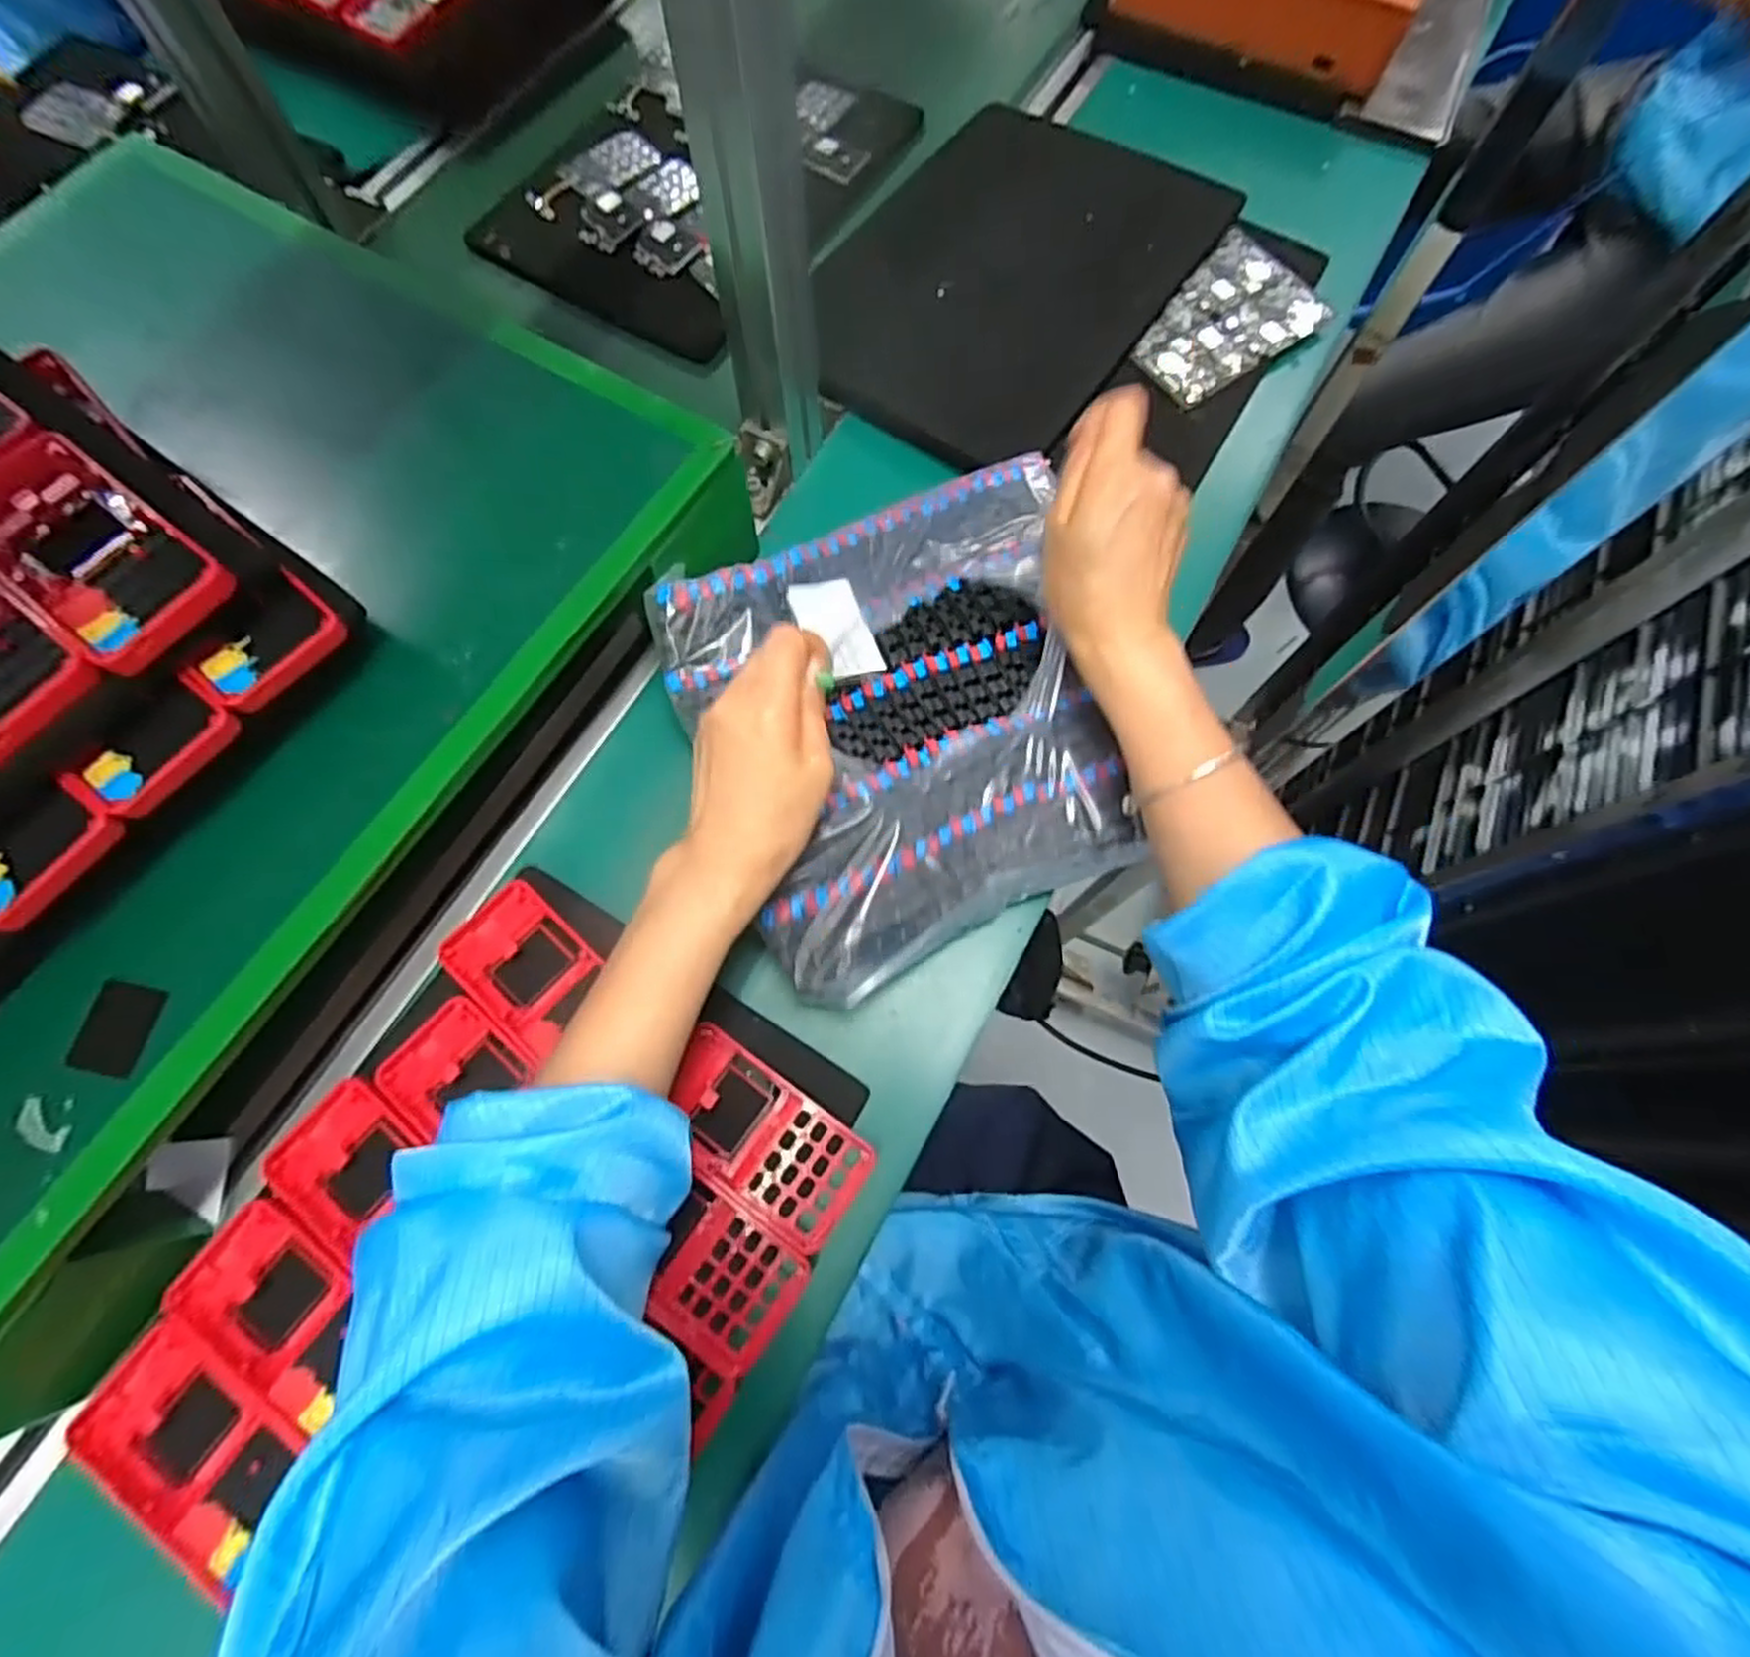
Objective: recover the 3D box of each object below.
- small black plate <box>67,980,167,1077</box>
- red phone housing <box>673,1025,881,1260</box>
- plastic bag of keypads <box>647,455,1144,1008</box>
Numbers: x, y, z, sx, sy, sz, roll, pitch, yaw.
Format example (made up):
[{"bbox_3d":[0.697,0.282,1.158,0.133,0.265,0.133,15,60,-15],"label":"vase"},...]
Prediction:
[{"bbox_3d":[-0.335,0.088,0.339,0.031,0.005,0.039,12,72,4],"label":"small black plate"},{"bbox_3d":[-0.061,0.166,0.409,0.115,0.014,0.062,34,74,10],"label":"red phone housing"},{"bbox_3d":[0.027,-0.076,0.450,0.257,0.035,0.267,-23,73,-8],"label":"plastic bag of keypads"}]

